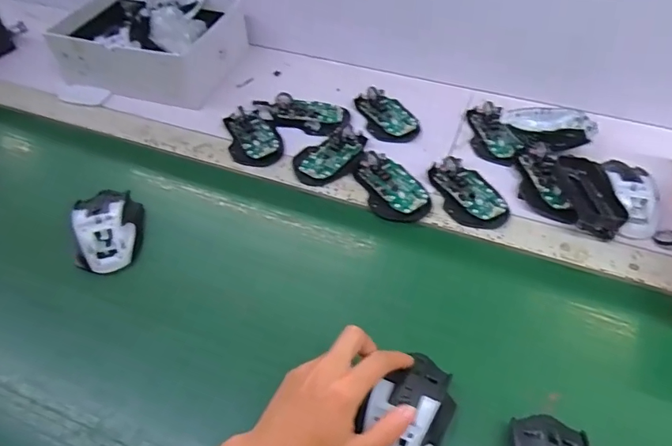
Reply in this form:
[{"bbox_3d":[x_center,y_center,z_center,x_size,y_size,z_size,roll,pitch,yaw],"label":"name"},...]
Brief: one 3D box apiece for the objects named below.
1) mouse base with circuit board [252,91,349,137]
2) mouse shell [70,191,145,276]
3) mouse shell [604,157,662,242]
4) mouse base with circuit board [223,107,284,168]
[{"bbox_3d":[-0.050,-0.165,0.684,0.139,0.030,0.065,13,51,11],"label":"mouse base with circuit board"},{"bbox_3d":[-0.258,0.005,0.539,0.064,0.044,0.094,-12,50,-10],"label":"mouse shell"},{"bbox_3d":[0.344,-0.033,0.553,0.053,0.026,0.105,2,63,2],"label":"mouse shell"},{"bbox_3d":[-0.113,-0.117,0.655,0.071,0.016,0.108,-9,50,-8],"label":"mouse base with circuit board"}]

